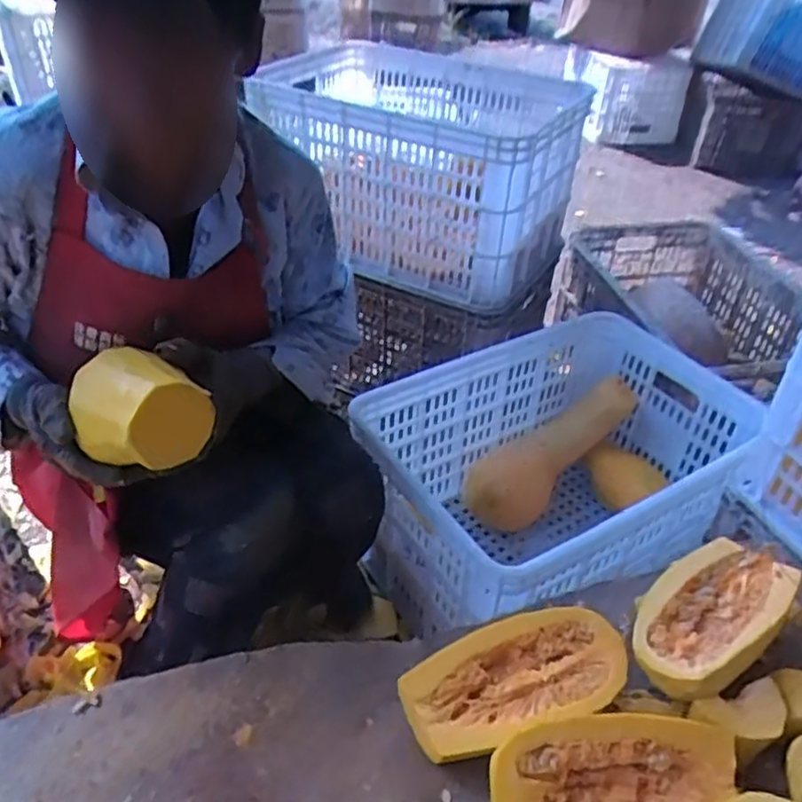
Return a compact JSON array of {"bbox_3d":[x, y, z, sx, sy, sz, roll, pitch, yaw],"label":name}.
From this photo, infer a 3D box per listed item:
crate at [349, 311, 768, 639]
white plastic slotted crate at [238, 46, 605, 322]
[{"bbox_3d":[0.241,0.132,1.075,0.582,0.289,0.389,-24,47,-30],"label":"crate"},{"bbox_3d":[0.004,-0.408,1.260,0.526,0.324,0.397,19,42,18],"label":"white plastic slotted crate"}]

